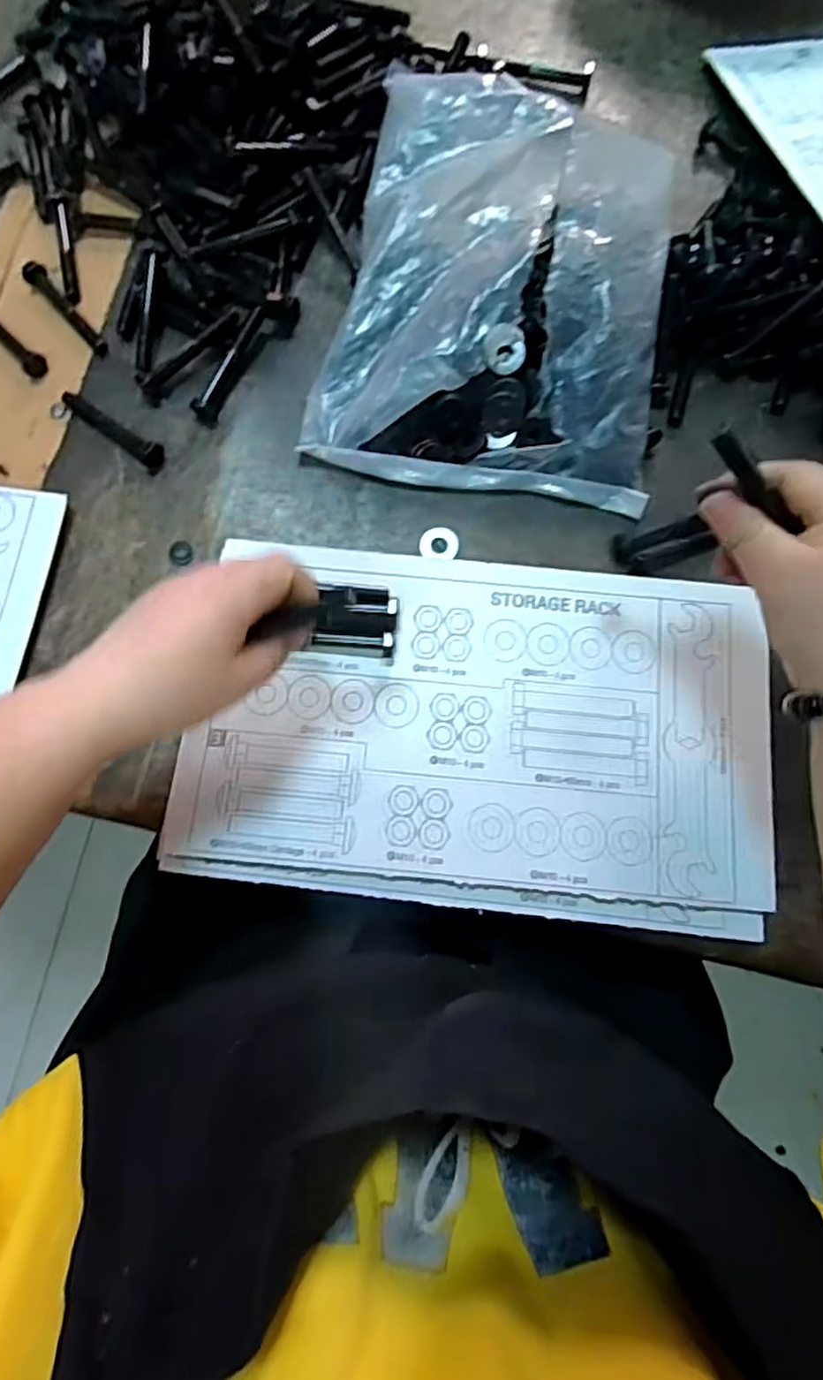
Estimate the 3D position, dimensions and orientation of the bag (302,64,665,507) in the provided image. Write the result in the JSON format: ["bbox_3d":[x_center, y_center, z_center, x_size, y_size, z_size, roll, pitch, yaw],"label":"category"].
[{"bbox_3d":[0.055,-0.252,0.422,0.211,0.066,0.244,8,77,2],"label":"bag"}]

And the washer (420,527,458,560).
[{"bbox_3d":[0.017,-0.092,0.419,0.023,0.004,0.022,0,77,0],"label":"washer"}]

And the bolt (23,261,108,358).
[{"bbox_3d":[-0.234,-0.258,0.450,0.014,0.011,0.081,-39,79,-8],"label":"bolt"}]

